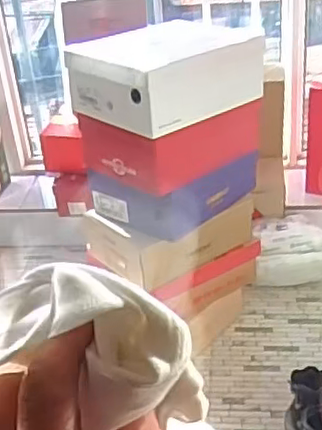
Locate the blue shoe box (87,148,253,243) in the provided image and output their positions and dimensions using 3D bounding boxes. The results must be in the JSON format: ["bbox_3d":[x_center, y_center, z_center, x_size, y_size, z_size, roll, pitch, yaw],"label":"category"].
[{"bbox_3d":[0.028,-0.070,1.369,0.297,0.104,0.217,-30,39,-35],"label":"blue shoe box"}]

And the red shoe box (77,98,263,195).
[{"bbox_3d":[0.019,-0.167,1.305,0.277,0.125,0.239,-29,38,-34],"label":"red shoe box"}]

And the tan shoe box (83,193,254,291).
[{"bbox_3d":[0.022,0.022,1.408,0.319,0.109,0.208,-25,36,-30],"label":"tan shoe box"}]

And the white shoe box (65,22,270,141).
[{"bbox_3d":[0.011,-0.268,1.223,0.305,0.122,0.242,-25,36,-30],"label":"white shoe box"}]

